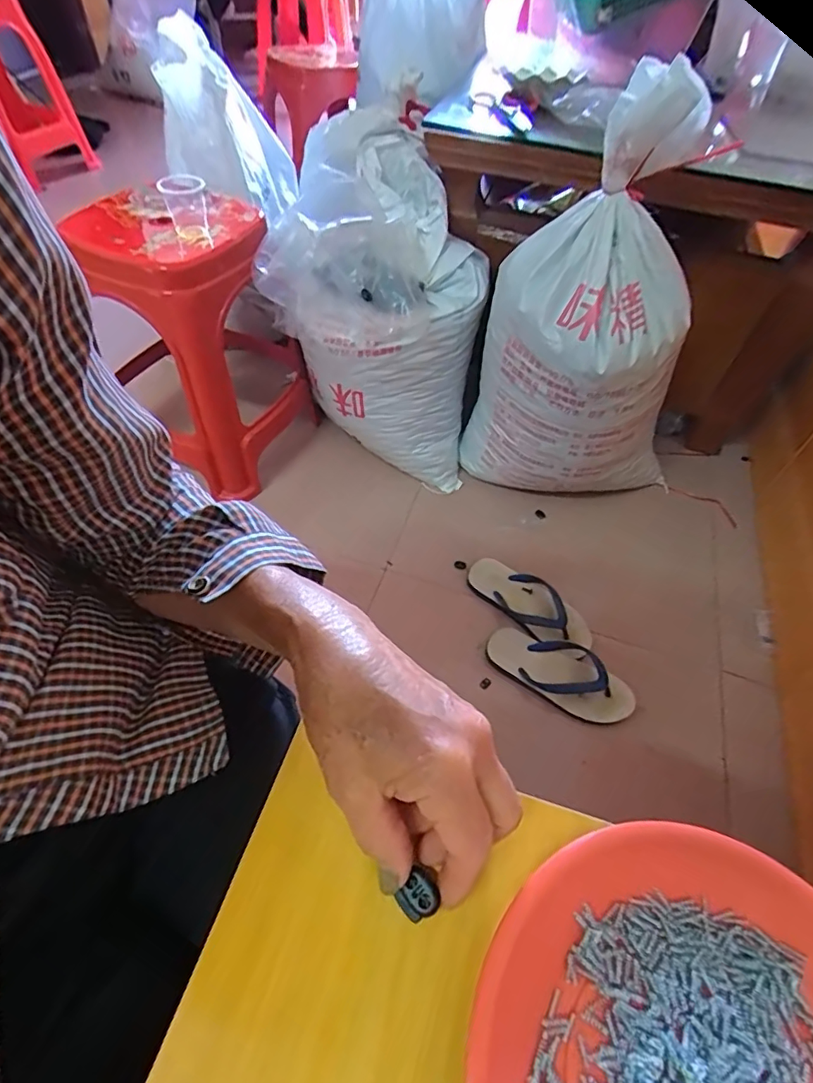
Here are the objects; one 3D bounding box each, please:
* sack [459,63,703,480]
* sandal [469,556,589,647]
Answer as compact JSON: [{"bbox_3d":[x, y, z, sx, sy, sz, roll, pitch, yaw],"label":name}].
[{"bbox_3d":[0.324,-0.355,0.898,0.316,0.586,0.289,-24,58,-21],"label":"sack"},{"bbox_3d":[0.214,0.106,0.928,0.240,0.041,0.092,39,60,23],"label":"sandal"}]

